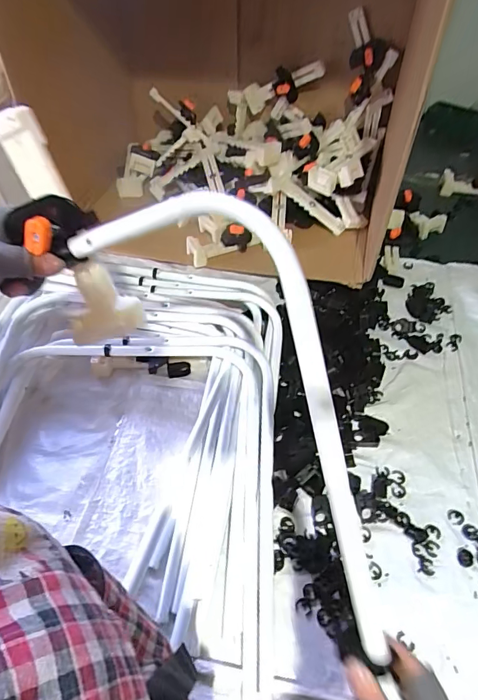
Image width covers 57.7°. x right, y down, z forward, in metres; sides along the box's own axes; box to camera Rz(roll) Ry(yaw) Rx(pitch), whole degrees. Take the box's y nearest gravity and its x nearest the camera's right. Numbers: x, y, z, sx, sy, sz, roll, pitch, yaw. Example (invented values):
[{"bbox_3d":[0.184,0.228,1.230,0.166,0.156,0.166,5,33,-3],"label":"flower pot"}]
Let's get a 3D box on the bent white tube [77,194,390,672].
[{"bbox_3d":[0.026,0.023,0.308,0.376,0.136,0.030,51,18,6],"label":"bent white tube"}]

